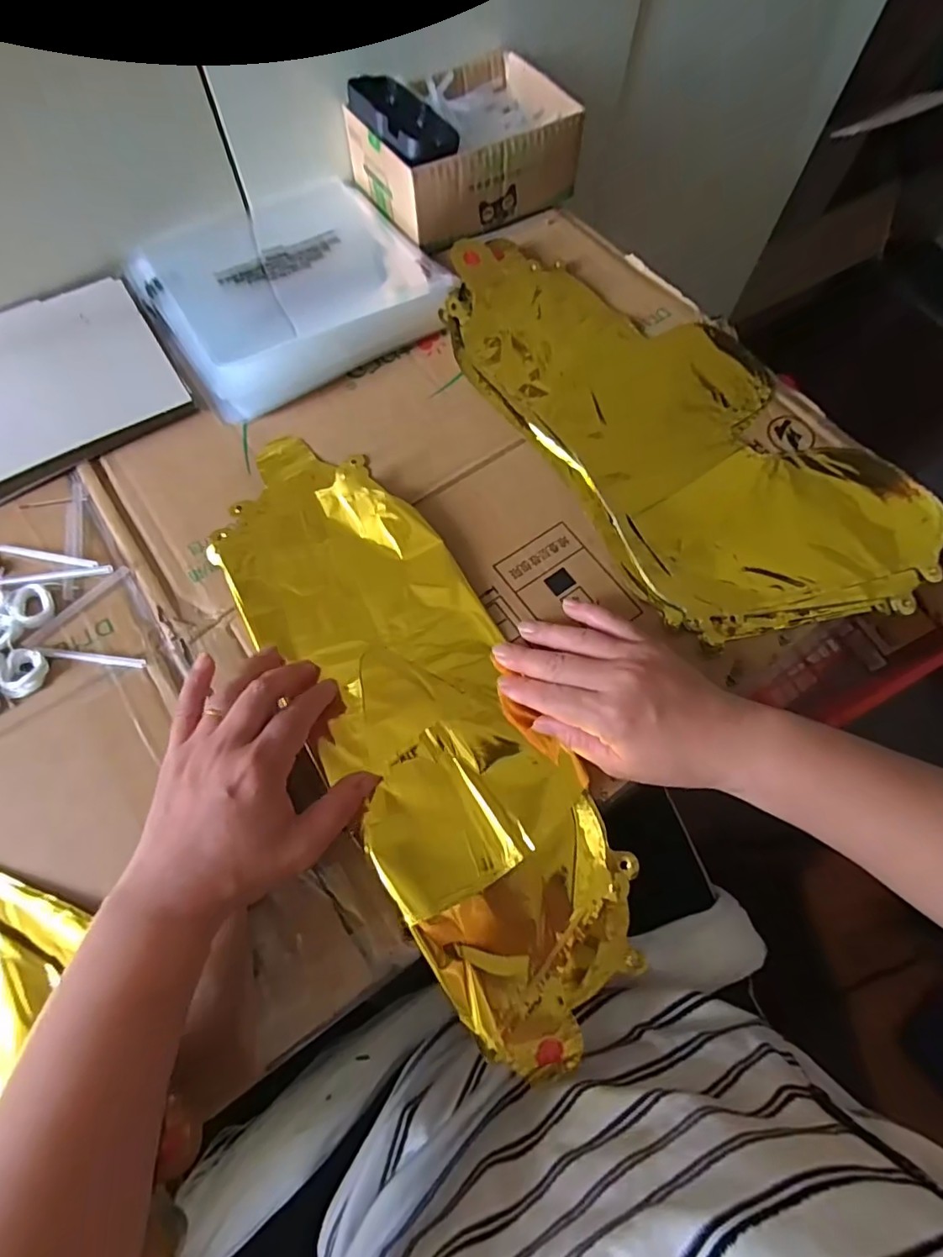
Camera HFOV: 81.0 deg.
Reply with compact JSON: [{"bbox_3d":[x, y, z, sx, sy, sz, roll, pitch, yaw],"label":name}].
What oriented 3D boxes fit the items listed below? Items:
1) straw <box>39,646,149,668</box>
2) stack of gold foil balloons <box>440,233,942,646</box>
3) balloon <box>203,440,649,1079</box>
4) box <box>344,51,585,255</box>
[{"bbox_3d":[-0.248,0.019,0.362,0.071,0.004,0.006,7,69,1],"label":"straw"},{"bbox_3d":[0.152,-0.178,0.444,0.216,0.015,0.426,-29,72,-12],"label":"stack of gold foil balloons"},{"bbox_3d":[-0.042,0.044,0.368,0.137,0.031,0.431,-27,74,-11],"label":"balloon"},{"bbox_3d":[-0.006,-0.452,0.521,0.185,0.065,0.138,-31,73,-13],"label":"box"}]

